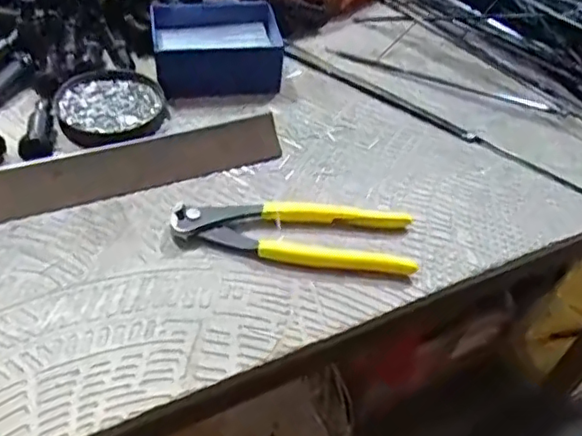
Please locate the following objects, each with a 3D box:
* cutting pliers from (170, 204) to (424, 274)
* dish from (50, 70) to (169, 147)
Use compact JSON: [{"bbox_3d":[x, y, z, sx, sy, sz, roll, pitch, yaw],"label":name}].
[{"bbox_3d":[0.002,0.008,0.414,0.161,0.014,0.048,7,47,0],"label":"cutting pliers"},{"bbox_3d":[-0.148,-0.092,0.497,0.088,0.013,0.077,-6,49,-12],"label":"dish"}]

